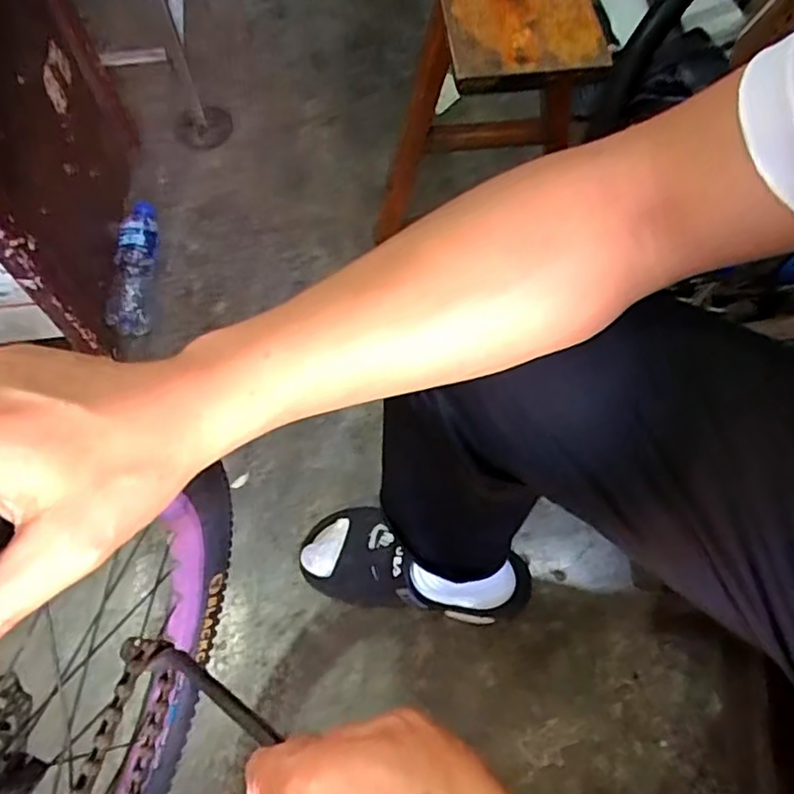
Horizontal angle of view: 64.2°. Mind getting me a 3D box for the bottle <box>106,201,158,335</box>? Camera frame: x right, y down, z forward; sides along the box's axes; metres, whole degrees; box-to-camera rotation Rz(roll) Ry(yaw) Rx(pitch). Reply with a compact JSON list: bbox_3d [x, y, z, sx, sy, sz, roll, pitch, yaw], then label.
[{"bbox_3d":[-0.399,-0.195,0.972,0.054,0.063,0.207,-4,63,-2],"label":"bottle"}]

